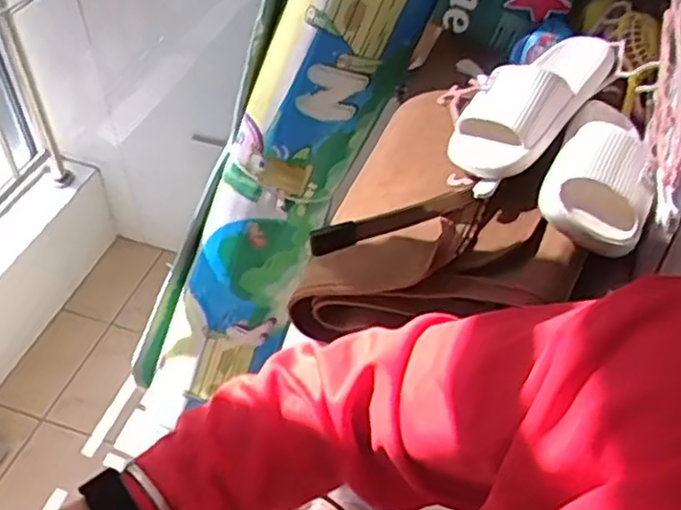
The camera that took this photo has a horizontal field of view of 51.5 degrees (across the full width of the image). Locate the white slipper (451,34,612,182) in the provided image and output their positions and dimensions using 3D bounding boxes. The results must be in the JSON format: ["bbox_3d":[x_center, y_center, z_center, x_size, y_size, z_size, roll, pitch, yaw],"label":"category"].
[{"bbox_3d":[0.216,-0.180,0.806,0.099,0.083,0.242,30,52,25],"label":"white slipper"}]

